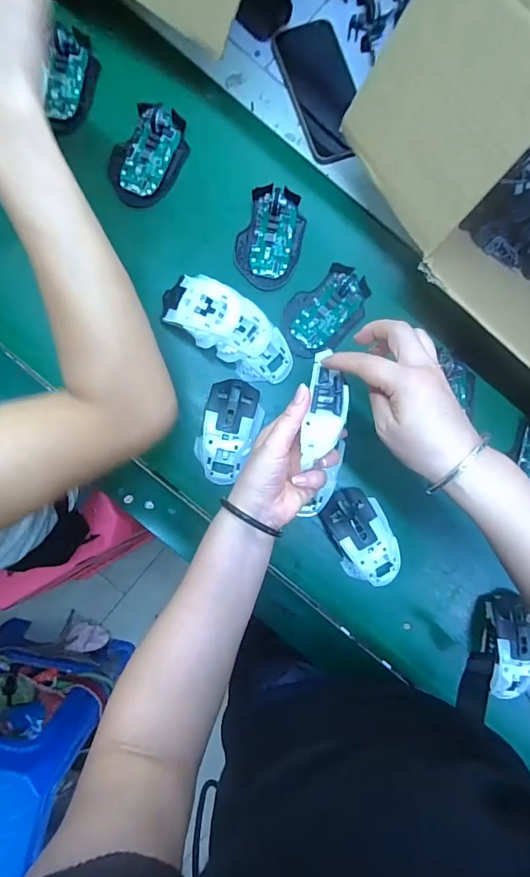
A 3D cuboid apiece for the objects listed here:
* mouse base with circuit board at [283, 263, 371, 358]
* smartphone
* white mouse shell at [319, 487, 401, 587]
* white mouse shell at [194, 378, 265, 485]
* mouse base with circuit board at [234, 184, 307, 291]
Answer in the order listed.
[{"bbox_3d":[0.071,-0.149,0.506,0.115,0.017,0.071,-43,91,-4],"label":"mouse base with circuit board"},{"bbox_3d":[0.069,-0.419,0.525,0.076,0.012,0.173,-20,89,-4],"label":"smartphone"},{"bbox_3d":[0.113,0.113,0.490,0.067,0.040,0.119,-25,89,-4],"label":"white mouse shell"},{"bbox_3d":[-0.040,-0.008,0.485,0.063,0.032,0.114,16,87,-3],"label":"white mouse shell"},{"bbox_3d":[0.007,-0.234,0.505,0.071,0.021,0.111,16,87,-3],"label":"mouse base with circuit board"}]

